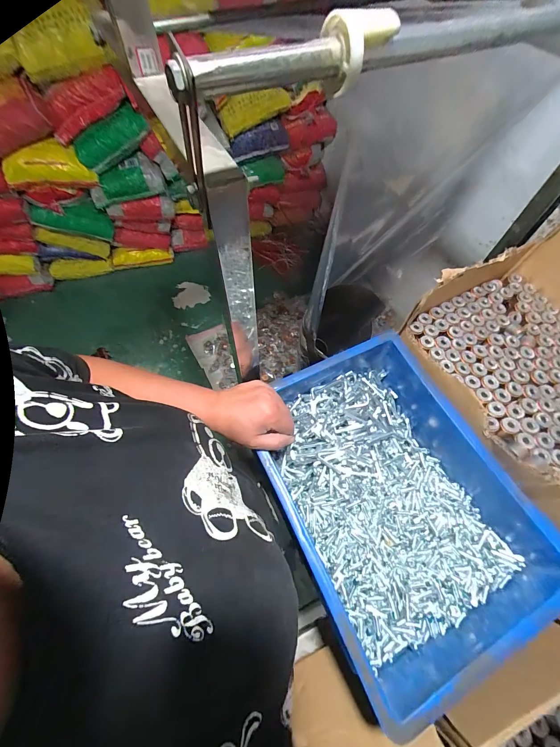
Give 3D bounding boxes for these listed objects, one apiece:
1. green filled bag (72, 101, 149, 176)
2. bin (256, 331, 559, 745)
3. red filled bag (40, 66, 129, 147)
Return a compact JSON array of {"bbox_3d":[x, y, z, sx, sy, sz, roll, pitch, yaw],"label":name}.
[{"bbox_3d":[-0.775,-1.064,1.377,0.364,0.156,0.074,-27,64,9],"label":"green filled bag"},{"bbox_3d":[0.155,0.166,0.446,0.294,0.114,0.396,-21,64,-12],"label":"bin"},{"bbox_3d":[-0.835,-1.160,1.273,0.359,0.136,0.109,-26,64,7],"label":"red filled bag"}]

